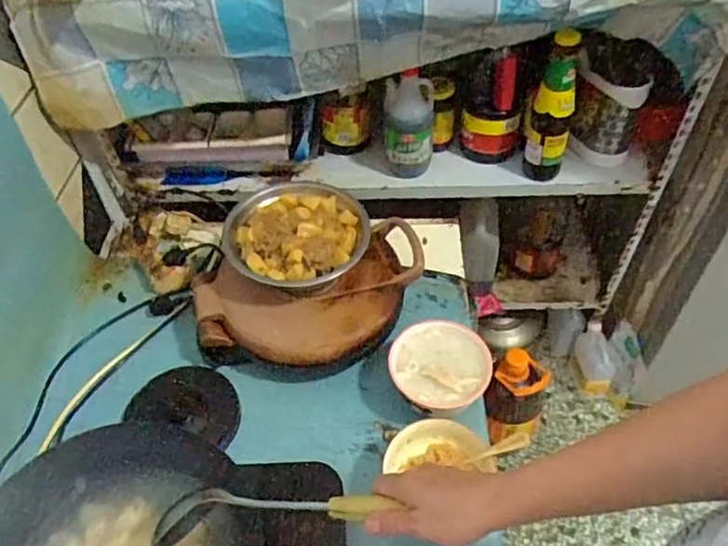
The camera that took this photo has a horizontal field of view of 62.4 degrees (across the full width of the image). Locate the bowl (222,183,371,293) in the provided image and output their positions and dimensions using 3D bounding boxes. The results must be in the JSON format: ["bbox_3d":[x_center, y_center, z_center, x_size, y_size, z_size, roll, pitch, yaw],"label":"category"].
[{"bbox_3d":[-0.095,-0.055,0.868,0.208,0.058,0.190,-2,49,2],"label":"bowl"}]

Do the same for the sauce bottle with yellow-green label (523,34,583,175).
[{"bbox_3d":[0.317,-0.274,1.010,0.072,0.258,0.074,13,51,14],"label":"sauce bottle with yellow-green label"}]

